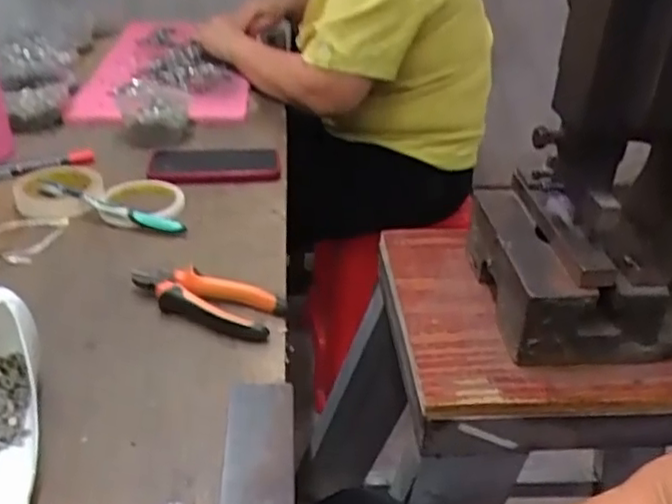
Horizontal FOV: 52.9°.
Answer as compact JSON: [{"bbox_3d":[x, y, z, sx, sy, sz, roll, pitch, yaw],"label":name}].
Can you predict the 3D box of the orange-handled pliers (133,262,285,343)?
[{"bbox_3d":[-0.125,0.044,0.624,0.152,0.029,0.054,12,34,17],"label":"orange-handled pliers"}]

